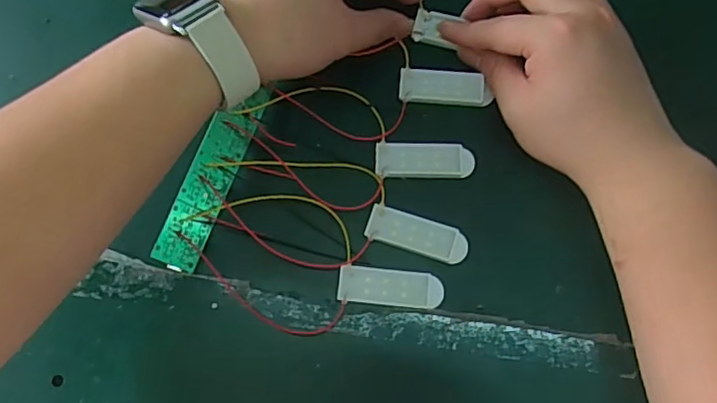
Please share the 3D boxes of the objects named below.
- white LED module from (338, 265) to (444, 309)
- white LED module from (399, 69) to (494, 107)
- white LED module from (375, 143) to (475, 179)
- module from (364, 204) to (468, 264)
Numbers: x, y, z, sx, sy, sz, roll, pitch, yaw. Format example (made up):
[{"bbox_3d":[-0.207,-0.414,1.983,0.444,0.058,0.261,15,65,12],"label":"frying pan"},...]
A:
[{"bbox_3d":[0.018,0.048,0.321,0.058,0.005,0.020,4,74,2],"label":"white LED module"},{"bbox_3d":[0.053,-0.071,0.351,0.054,0.004,0.023,4,74,2],"label":"white LED module"},{"bbox_3d":[0.039,-0.025,0.339,0.057,0.004,0.022,0,74,1],"label":"white LED module"},{"bbox_3d":[0.034,0.019,0.327,0.057,0.004,0.022,15,75,5],"label":"module"}]

